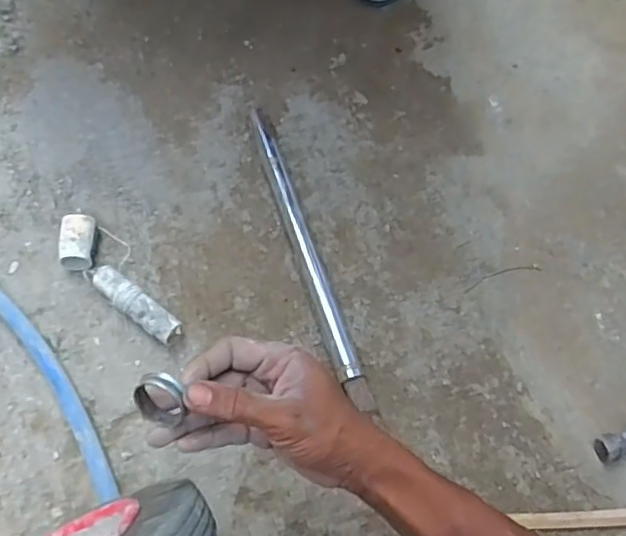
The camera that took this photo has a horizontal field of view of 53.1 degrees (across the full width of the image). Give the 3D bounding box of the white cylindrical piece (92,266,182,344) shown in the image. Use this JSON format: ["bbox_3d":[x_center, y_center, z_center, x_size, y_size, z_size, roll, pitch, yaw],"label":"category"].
[{"bbox_3d":[-0.176,0.037,0.624,0.104,0.030,0.027,36,68,17],"label":"white cylindrical piece"}]

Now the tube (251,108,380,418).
[{"bbox_3d":[-0.007,-0.018,0.655,0.025,0.024,0.356,-16,66,-9],"label":"tube"}]

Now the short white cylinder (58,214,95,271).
[{"bbox_3d":[-0.244,-0.026,0.655,0.034,0.036,0.059,-4,62,-2],"label":"short white cylinder"}]

